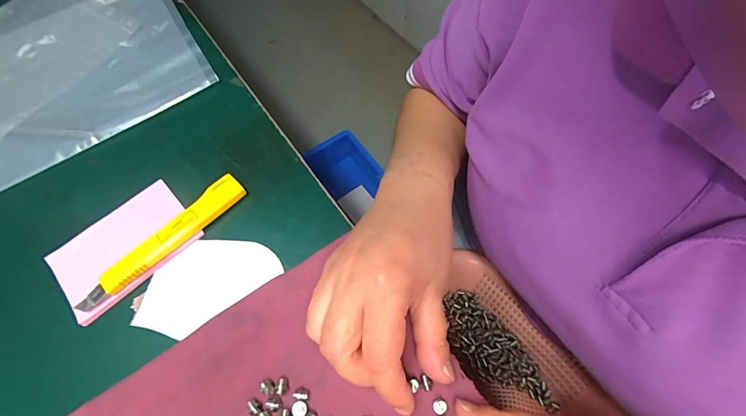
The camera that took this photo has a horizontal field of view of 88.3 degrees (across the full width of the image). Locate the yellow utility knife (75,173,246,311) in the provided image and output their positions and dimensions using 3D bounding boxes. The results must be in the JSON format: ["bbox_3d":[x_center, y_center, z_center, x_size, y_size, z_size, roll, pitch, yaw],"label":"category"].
[{"bbox_3d":[-0.148,0.024,0.273,0.020,0.012,0.128,39,72,19],"label":"yellow utility knife"}]

